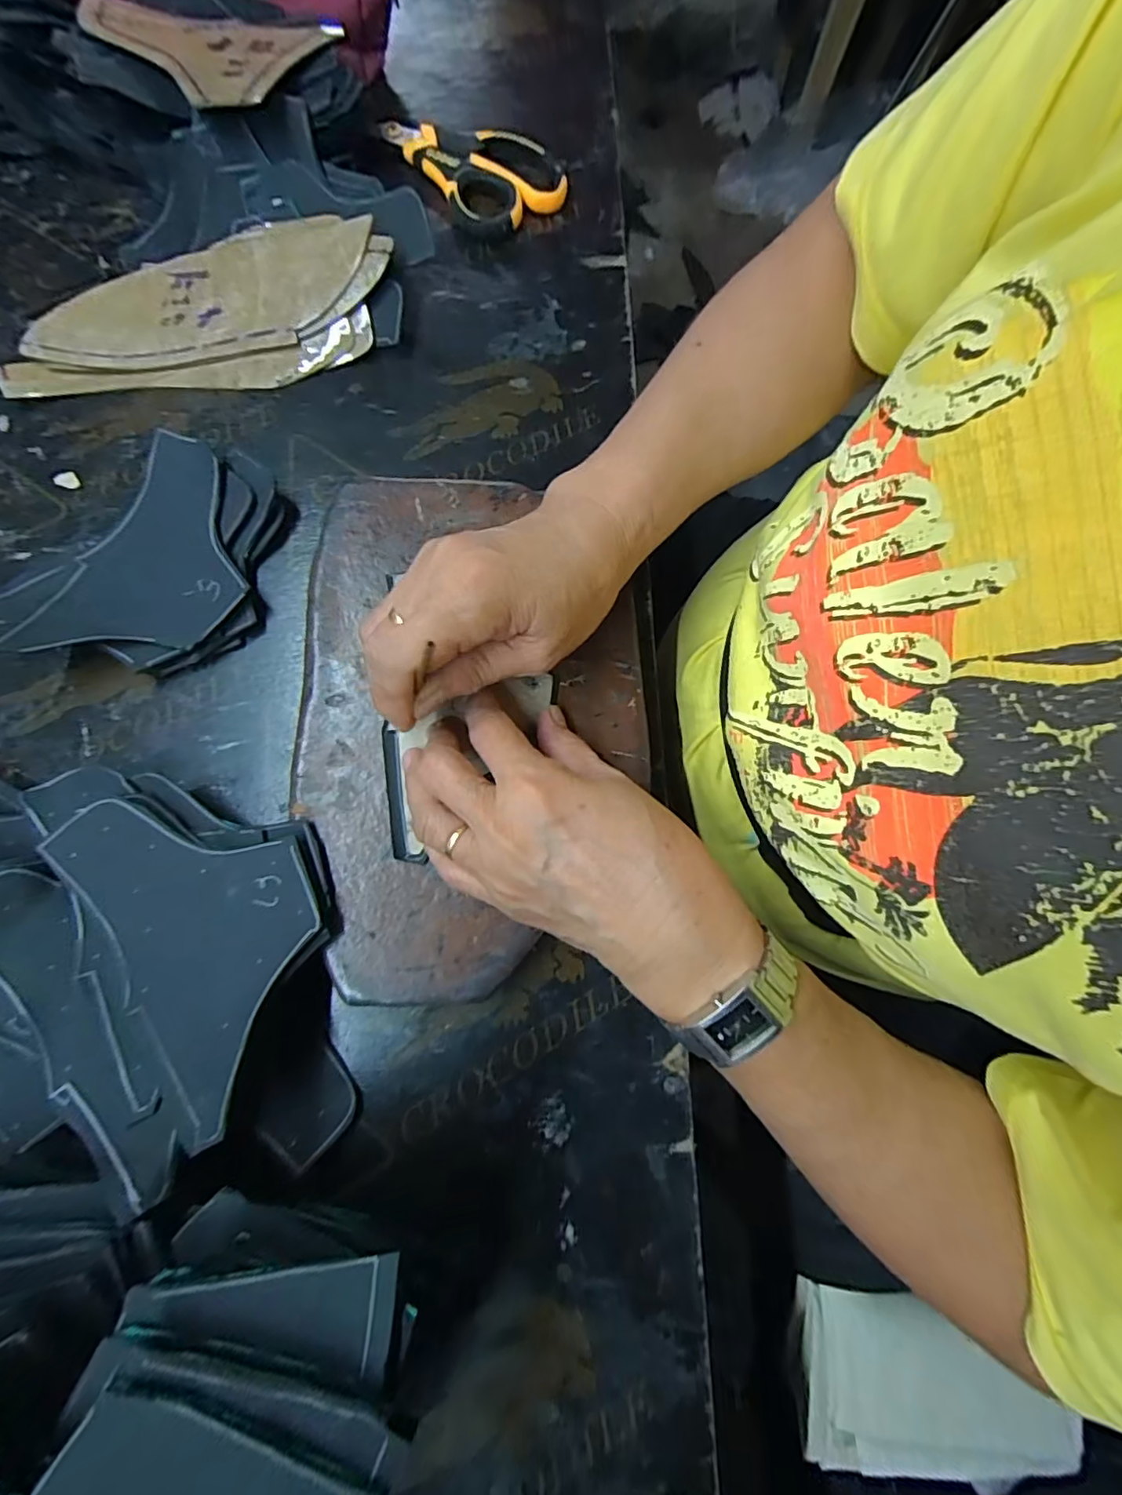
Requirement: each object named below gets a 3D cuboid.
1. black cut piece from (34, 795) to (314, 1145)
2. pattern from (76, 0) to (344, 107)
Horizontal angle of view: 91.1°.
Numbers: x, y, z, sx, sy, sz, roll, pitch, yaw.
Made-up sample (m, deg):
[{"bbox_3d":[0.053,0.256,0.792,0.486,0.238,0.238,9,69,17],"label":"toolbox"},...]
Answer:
[{"bbox_3d":[-0.150,0.074,0.236,0.079,0.011,0.139,-34,76,-18],"label":"black cut piece"},{"bbox_3d":[-0.203,-0.405,0.324,0.137,0.010,0.066,-3,85,-7],"label":"pattern"}]

